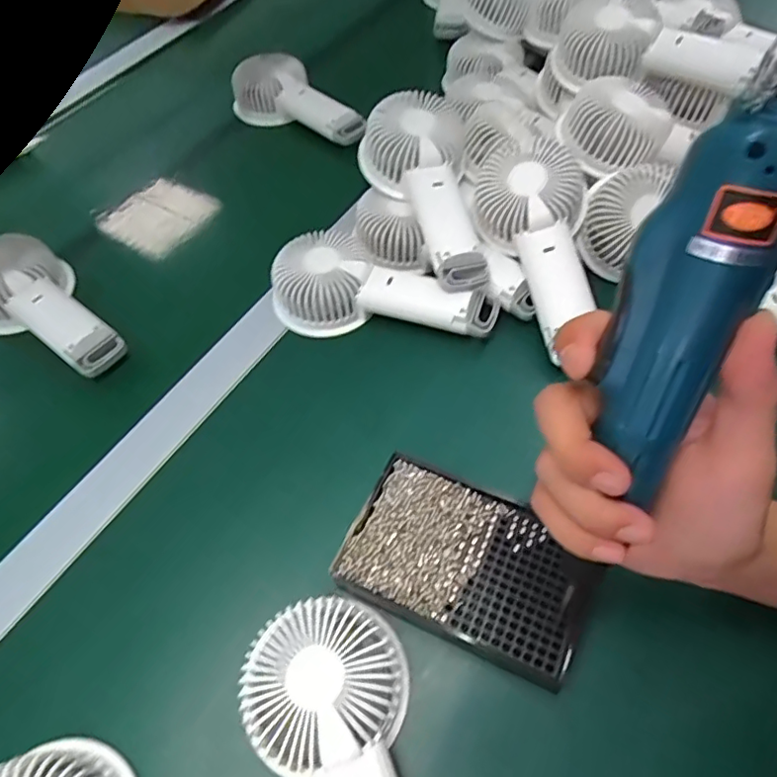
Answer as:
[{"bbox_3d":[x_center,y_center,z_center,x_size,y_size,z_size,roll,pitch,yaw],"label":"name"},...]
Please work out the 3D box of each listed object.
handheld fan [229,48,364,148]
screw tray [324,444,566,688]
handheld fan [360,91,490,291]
[{"bbox_3d":[-0.087,-0.313,0.608,0.169,0.048,0.075,28,64,21],"label":"handheld fan"},{"bbox_3d":[0.045,0.100,0.332,0.134,0.009,0.088,20,61,17],"label":"screw tray"},{"bbox_3d":[0.036,-0.156,0.456,0.085,0.041,0.175,-18,78,-6],"label":"handheld fan"}]

